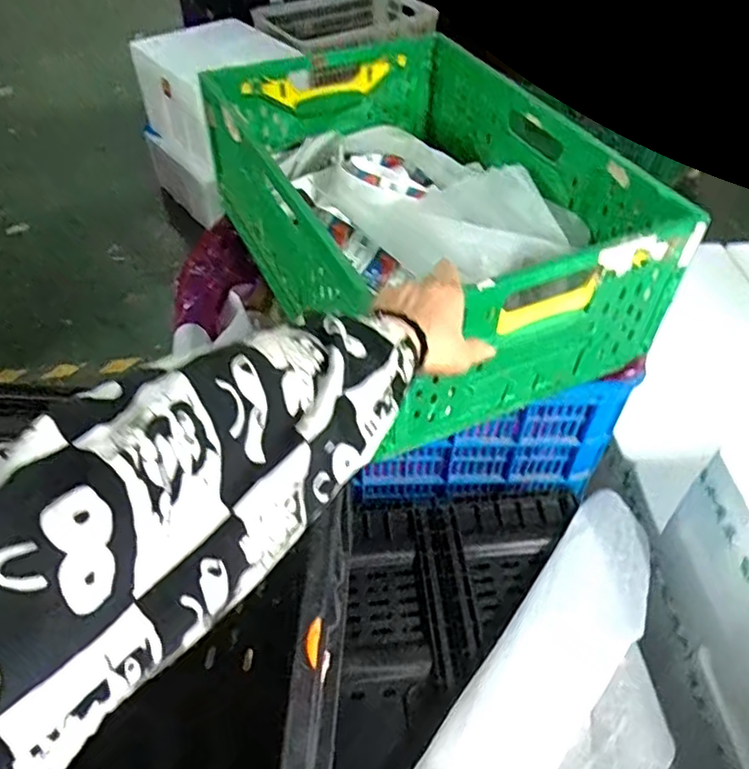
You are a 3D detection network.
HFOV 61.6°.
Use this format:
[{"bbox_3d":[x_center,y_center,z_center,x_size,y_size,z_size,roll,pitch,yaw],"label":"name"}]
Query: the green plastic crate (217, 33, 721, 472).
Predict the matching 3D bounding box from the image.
[{"bbox_3d":[0.050,-0.248,0.852,0.399,0.195,0.599,-18,51,-18],"label":"green plastic crate"}]

